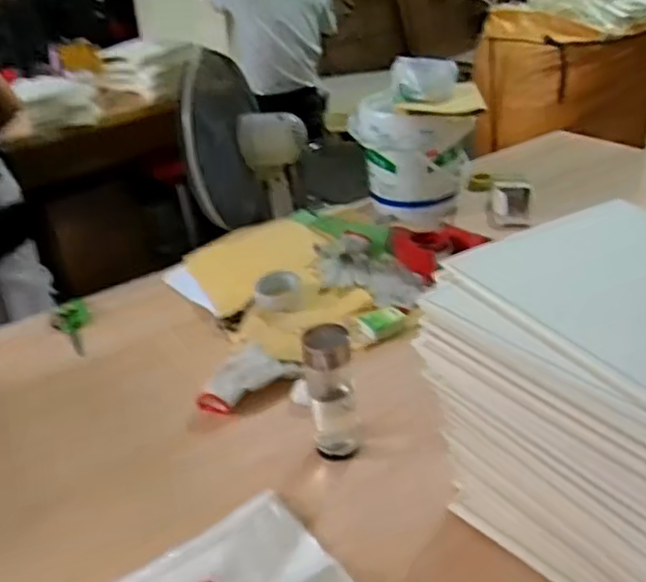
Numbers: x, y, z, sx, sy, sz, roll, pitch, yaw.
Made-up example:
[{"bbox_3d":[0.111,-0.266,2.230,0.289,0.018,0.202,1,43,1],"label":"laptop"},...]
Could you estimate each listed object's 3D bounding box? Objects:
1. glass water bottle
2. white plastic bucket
[{"bbox_3d":[0.013,0.142,0.861,0.064,0.202,0.060,-3,31,4],"label":"glass water bottle"},{"bbox_3d":[0.202,-0.297,1.494,0.263,0.257,0.213,-3,31,4],"label":"white plastic bucket"}]

